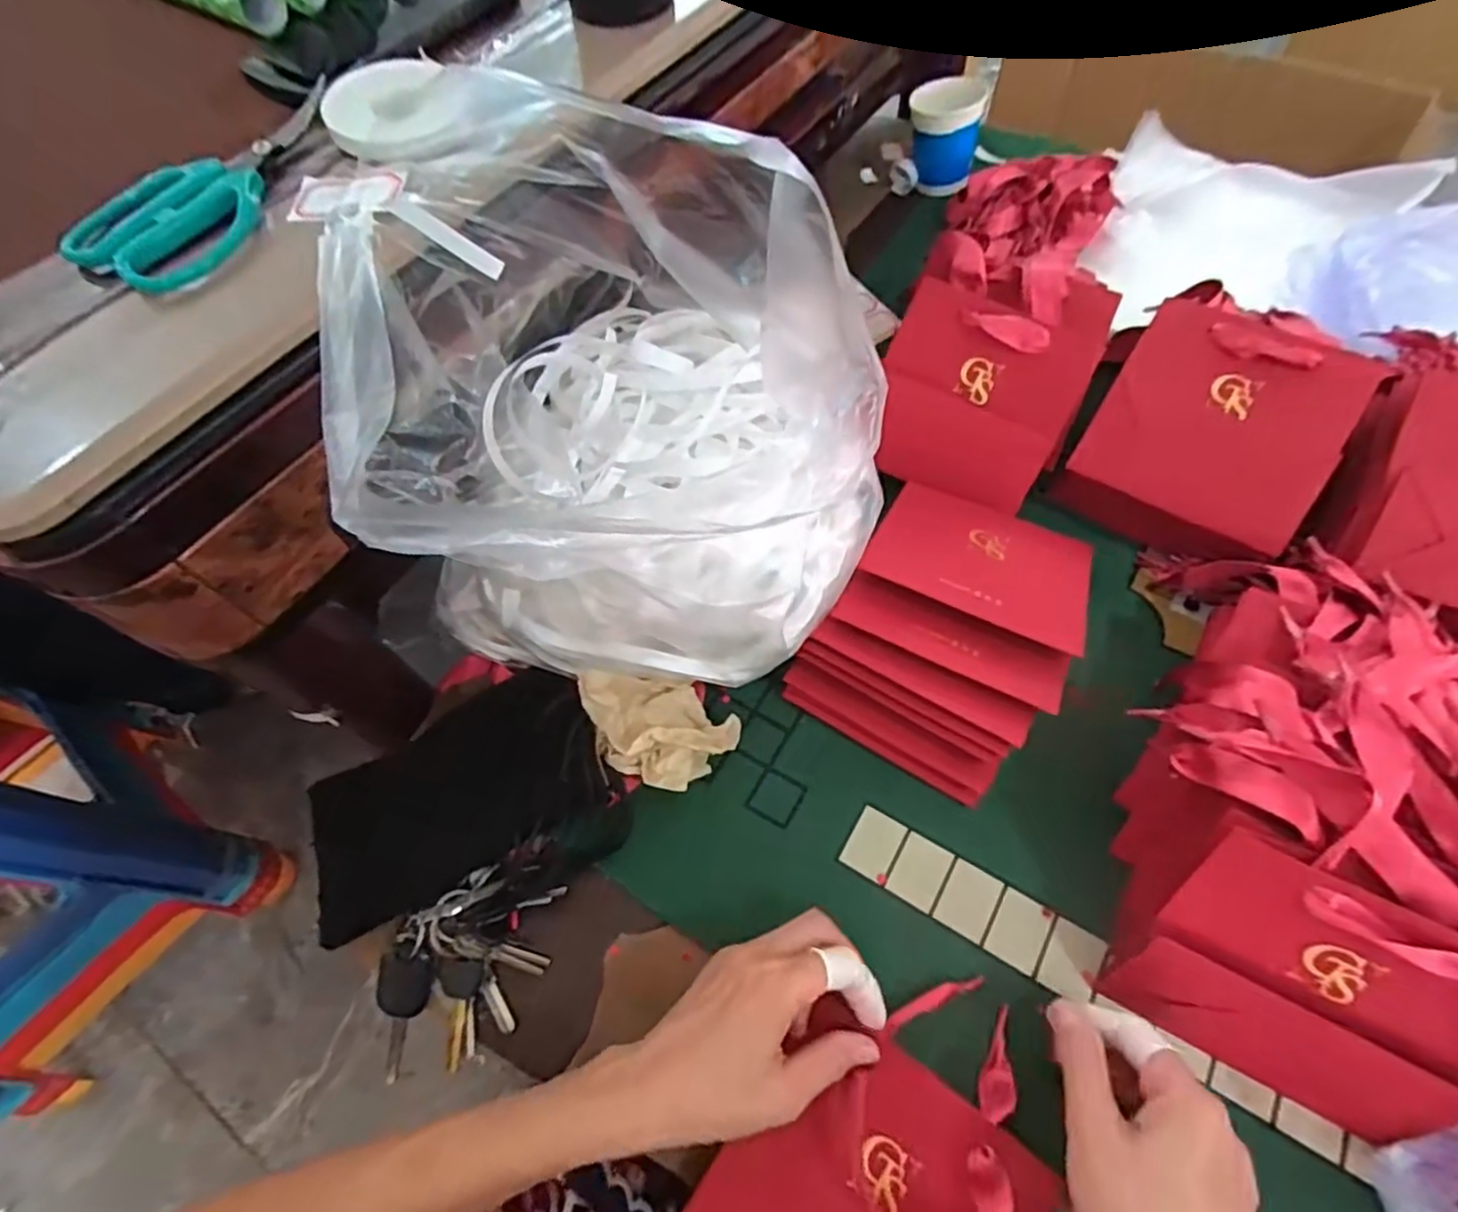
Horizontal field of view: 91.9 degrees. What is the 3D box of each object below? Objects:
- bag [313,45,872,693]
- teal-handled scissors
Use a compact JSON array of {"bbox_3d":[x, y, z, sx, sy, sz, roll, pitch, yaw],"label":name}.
[{"bbox_3d":[-0.078,-0.093,0.390,0.231,0.213,0.272,-39,66,-16],"label":"bag"},{"bbox_3d":[-0.251,-0.210,0.350,0.052,0.026,0.143,25,66,16],"label":"teal-handled scissors"}]

